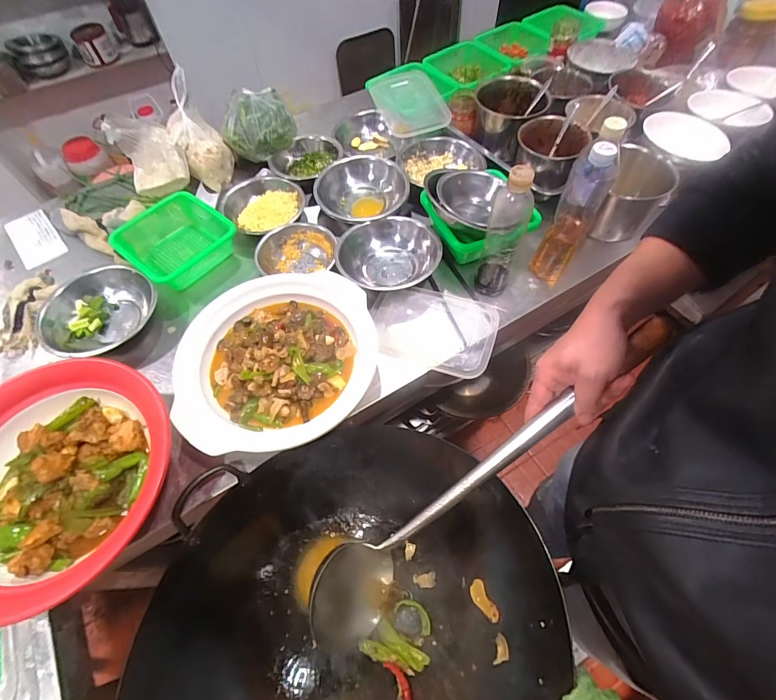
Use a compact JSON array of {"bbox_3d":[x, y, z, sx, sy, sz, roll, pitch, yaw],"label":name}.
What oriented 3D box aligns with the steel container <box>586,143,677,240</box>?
[{"bbox_3d":[0.462,-0.283,0.713,0.107,0.108,0.133,23,63,14],"label":"steel container"}]

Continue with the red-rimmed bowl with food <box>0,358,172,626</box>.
[{"bbox_3d":[-0.410,0.166,0.491,0.263,0.093,0.294,0,60,2],"label":"red-rimmed bowl with food"}]

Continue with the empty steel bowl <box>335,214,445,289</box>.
[{"bbox_3d":[-0.001,-0.164,0.679,0.175,0.060,0.167,-1,60,2],"label":"empty steel bowl"}]

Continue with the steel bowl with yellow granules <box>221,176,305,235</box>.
[{"bbox_3d":[-0.237,-0.282,0.765,0.152,0.050,0.149,-1,60,2],"label":"steel bowl with yellow granules"}]

